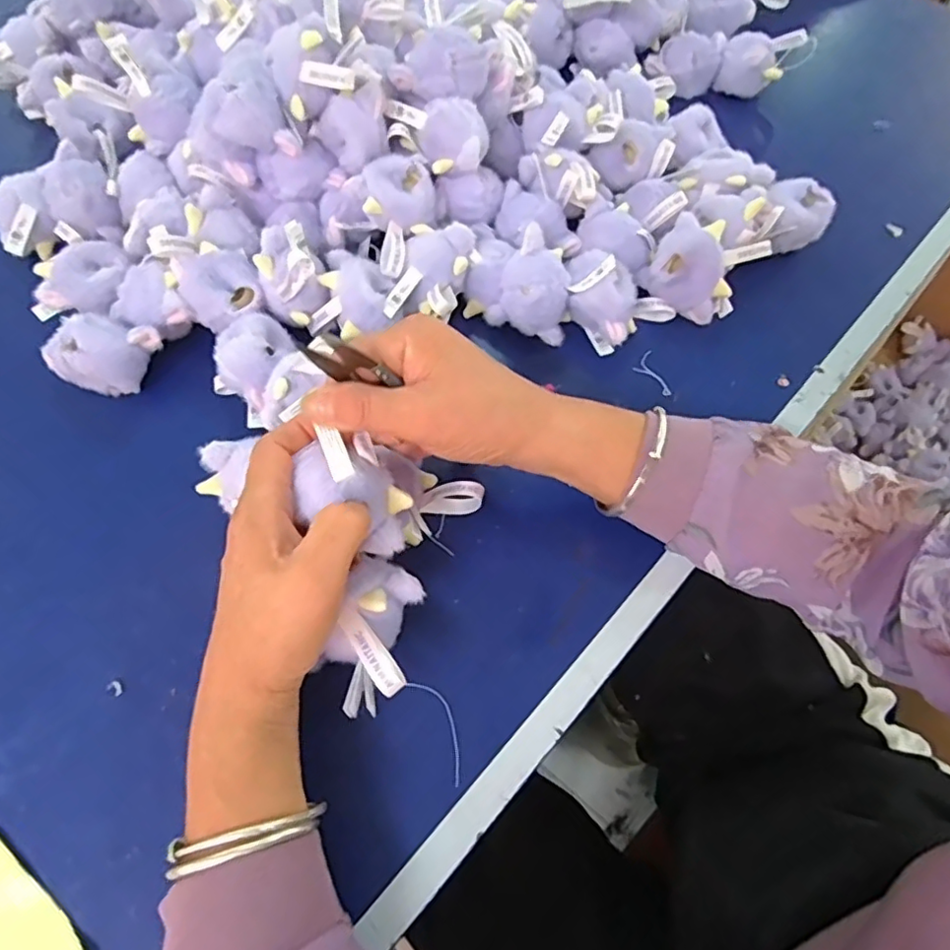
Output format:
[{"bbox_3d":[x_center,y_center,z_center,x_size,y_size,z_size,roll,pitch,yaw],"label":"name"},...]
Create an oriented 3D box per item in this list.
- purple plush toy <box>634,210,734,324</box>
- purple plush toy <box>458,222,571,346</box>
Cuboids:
[{"bbox_3d":[0.160,-0.148,0.446,0.051,0.051,0.065,-39,70,-18],"label":"purple plush toy"},{"bbox_3d":[0.037,-0.139,0.440,0.074,0.057,0.062,21,65,10],"label":"purple plush toy"}]

